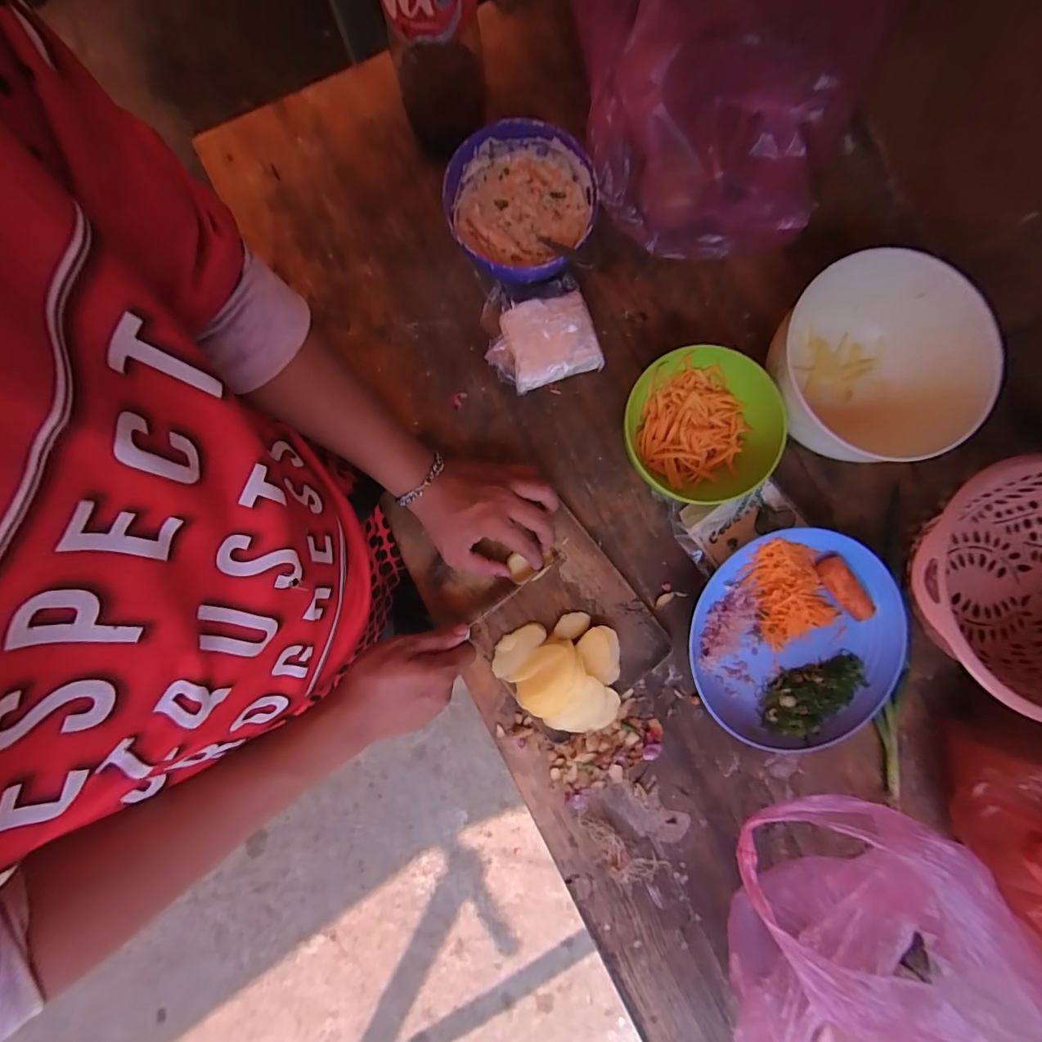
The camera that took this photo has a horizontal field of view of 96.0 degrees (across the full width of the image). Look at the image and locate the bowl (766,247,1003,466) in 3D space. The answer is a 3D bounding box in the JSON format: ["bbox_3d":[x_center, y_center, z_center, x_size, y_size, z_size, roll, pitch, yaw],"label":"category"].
[{"bbox_3d":[0.334,-0.156,0.473,0.162,0.098,0.184,25,85,1],"label":"bowl"}]

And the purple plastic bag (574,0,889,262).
[{"bbox_3d":[0.164,-0.418,0.424,0.157,0.277,0.290,-24,86,-2],"label":"purple plastic bag"}]

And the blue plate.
[{"bbox_3d":[0.284,0.123,0.470,0.202,0.053,0.211,0,86,-1],"label":"blue plate"}]

